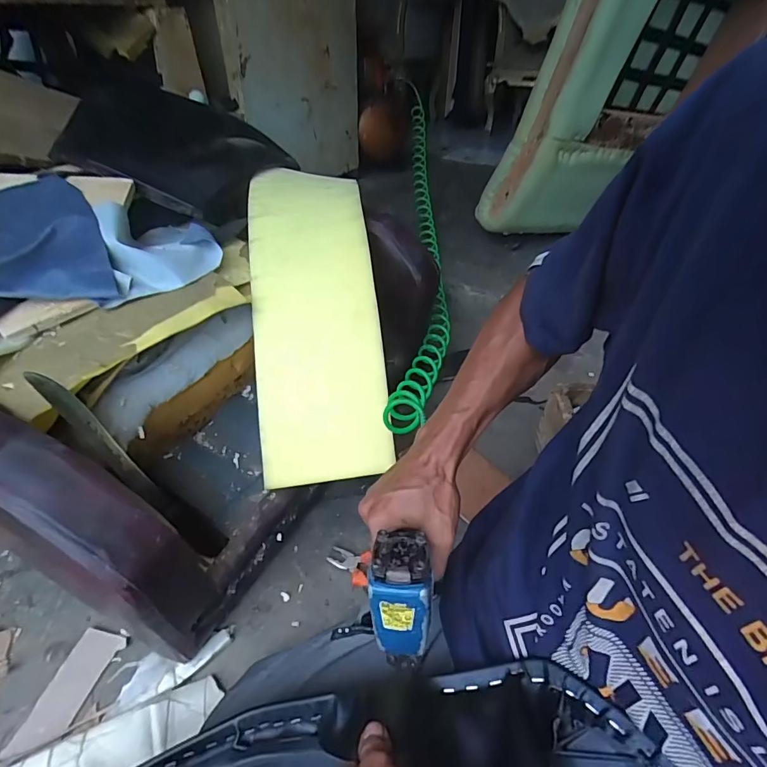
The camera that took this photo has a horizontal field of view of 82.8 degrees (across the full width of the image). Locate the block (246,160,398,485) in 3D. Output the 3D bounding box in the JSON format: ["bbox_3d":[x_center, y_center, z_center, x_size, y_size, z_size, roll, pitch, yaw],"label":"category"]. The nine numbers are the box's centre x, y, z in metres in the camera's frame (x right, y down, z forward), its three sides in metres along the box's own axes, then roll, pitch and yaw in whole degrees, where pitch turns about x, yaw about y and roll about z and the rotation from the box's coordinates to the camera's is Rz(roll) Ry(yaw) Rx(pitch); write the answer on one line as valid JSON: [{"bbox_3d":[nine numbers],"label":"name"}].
[{"bbox_3d":[-0.117,-0.139,0.752,0.204,0.057,0.599,-6,76,-7],"label":"block"}]

